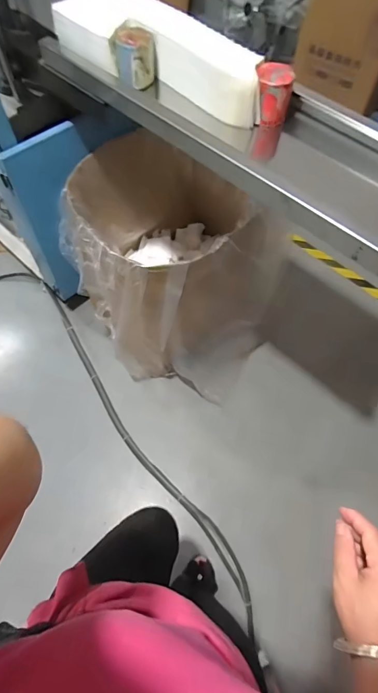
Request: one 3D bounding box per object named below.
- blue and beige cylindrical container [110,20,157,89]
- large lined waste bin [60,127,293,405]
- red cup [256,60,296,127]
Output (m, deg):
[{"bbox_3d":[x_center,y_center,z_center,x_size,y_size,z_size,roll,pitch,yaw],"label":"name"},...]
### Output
[{"bbox_3d":[-0.127,-0.680,0.875,0.101,0.093,0.096,-1,61,-1],"label":"blue and beige cylindrical container"},{"bbox_3d":[-0.029,-0.294,1.359,0.653,0.636,0.681,0,61,-1],"label":"large lined waste bin"},{"bbox_3d":[0.181,-0.544,0.815,0.075,0.098,0.068,3,61,1],"label":"red cup"}]

